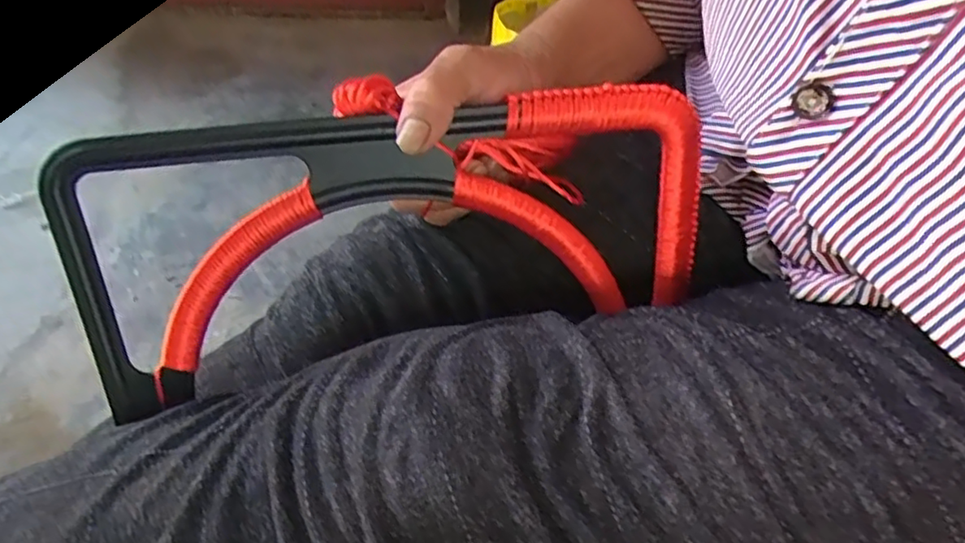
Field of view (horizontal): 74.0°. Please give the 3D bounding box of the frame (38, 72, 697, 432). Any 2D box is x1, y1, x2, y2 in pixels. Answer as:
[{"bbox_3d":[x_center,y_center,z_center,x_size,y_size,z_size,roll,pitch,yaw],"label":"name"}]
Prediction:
[{"bbox_3d":[-0.050,-0.023,0.346,0.332,0.145,0.028,-12,25,-2],"label":"frame"}]

